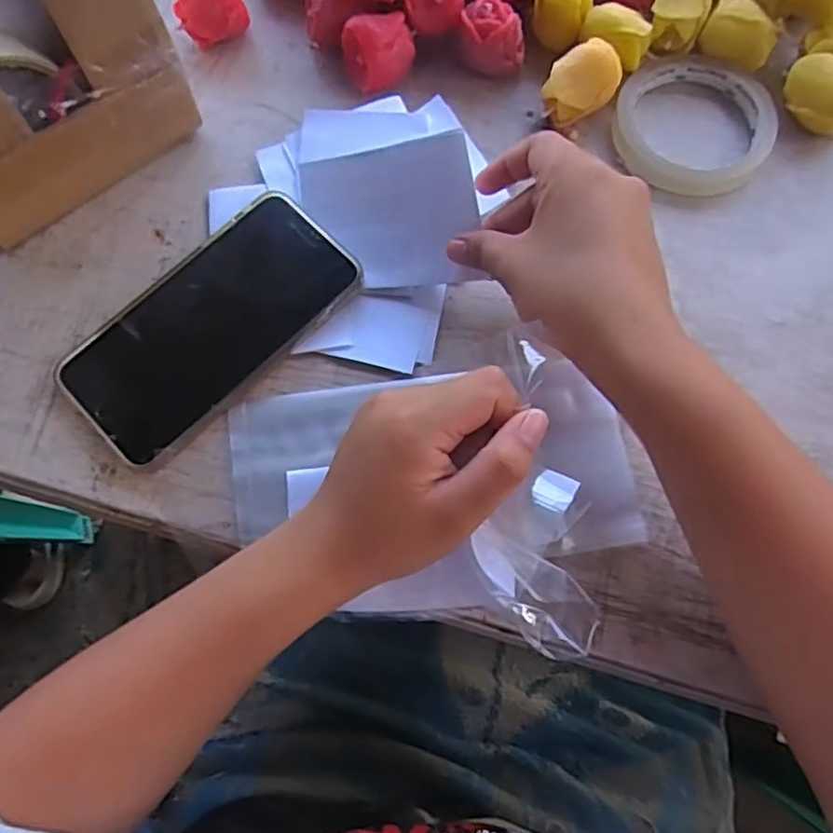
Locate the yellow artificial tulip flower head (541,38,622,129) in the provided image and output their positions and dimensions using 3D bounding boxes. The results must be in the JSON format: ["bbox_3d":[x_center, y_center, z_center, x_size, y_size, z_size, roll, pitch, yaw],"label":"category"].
[{"bbox_3d":[0.096,-0.192,0.394,0.041,0.040,0.029,-38,76,-11],"label":"yellow artificial tulip flower head"}]

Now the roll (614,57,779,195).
[{"bbox_3d":[0.163,-0.172,0.395,0.090,0.012,0.090,0,72,0],"label":"roll"}]

